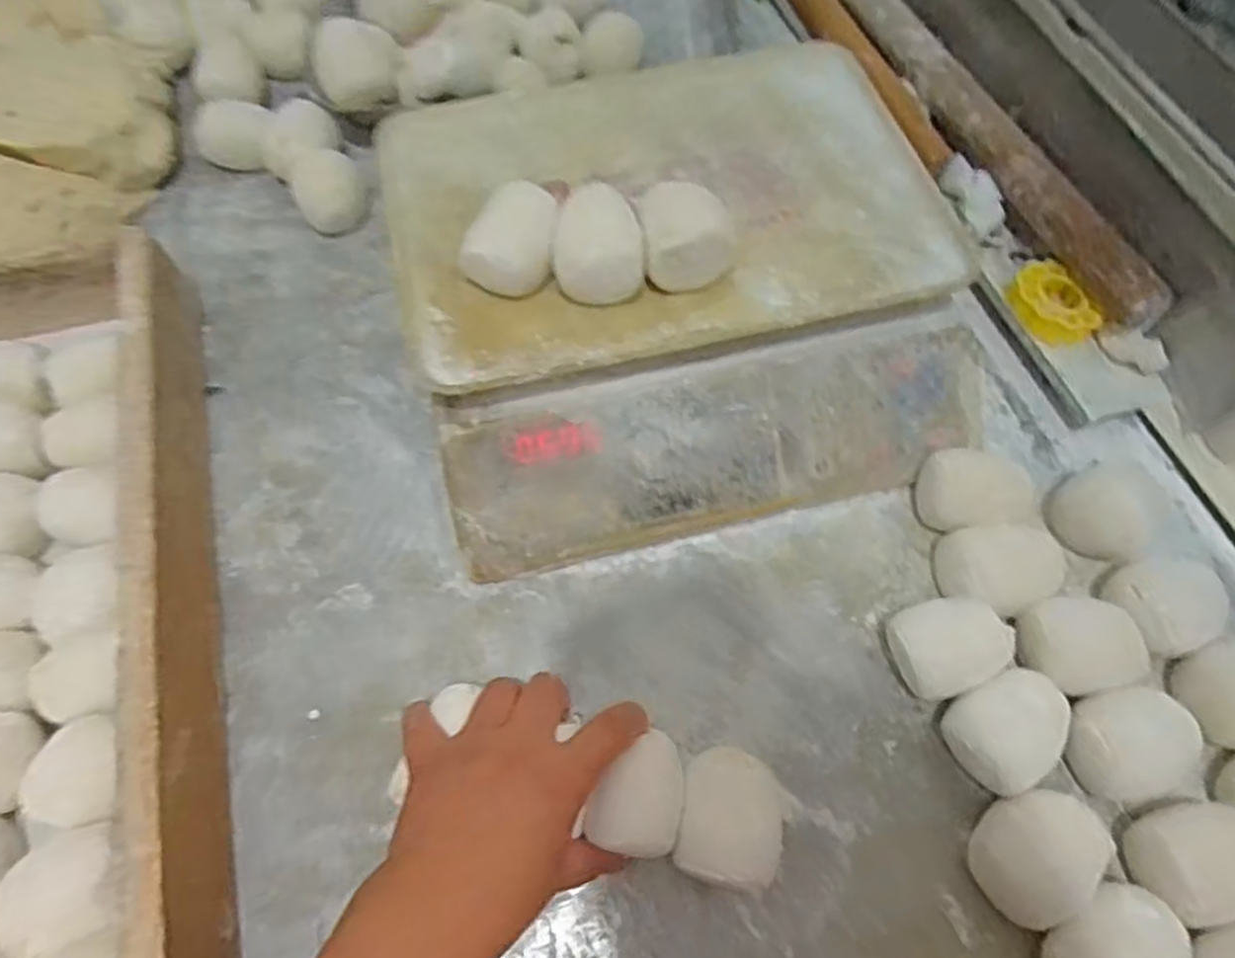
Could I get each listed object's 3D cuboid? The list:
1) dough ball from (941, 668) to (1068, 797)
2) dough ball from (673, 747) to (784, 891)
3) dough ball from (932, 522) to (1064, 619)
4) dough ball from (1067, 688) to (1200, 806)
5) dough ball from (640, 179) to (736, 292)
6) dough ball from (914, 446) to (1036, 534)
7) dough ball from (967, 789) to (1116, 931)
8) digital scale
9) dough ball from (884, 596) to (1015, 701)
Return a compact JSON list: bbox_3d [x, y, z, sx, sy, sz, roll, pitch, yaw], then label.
[{"bbox_3d":[0.207,0.133,0.418,0.053,0.038,0.051,0,62,-1],"label":"dough ball"},{"bbox_3d":[0.058,0.170,0.398,0.052,0.041,0.062,12,63,5],"label":"dough ball"},{"bbox_3d":[0.223,0.056,0.459,0.065,0.038,0.050,5,62,2],"label":"dough ball"},{"bbox_3d":[0.273,0.139,0.415,0.064,0.040,0.051,-8,63,-5],"label":"dough ball"},{"bbox_3d":[0.040,-0.137,0.443,0.049,0.048,0.042,-9,63,-5],"label":"dough ball"},{"bbox_3d":[0.214,0.012,0.478,0.053,0.049,0.048,1,62,0],"label":"dough ball"},{"bbox_3d":[0.208,0.185,0.390,0.064,0.038,0.051,-29,66,-15],"label":"dough ball"},{"bbox_3d":[0.034,-0.128,0.523,0.328,0.105,0.309,-14,63,-8],"label":"digital scale"},{"bbox_3d":[0.179,0.093,0.440,0.055,0.042,0.052,0,62,-1],"label":"dough ball"}]

